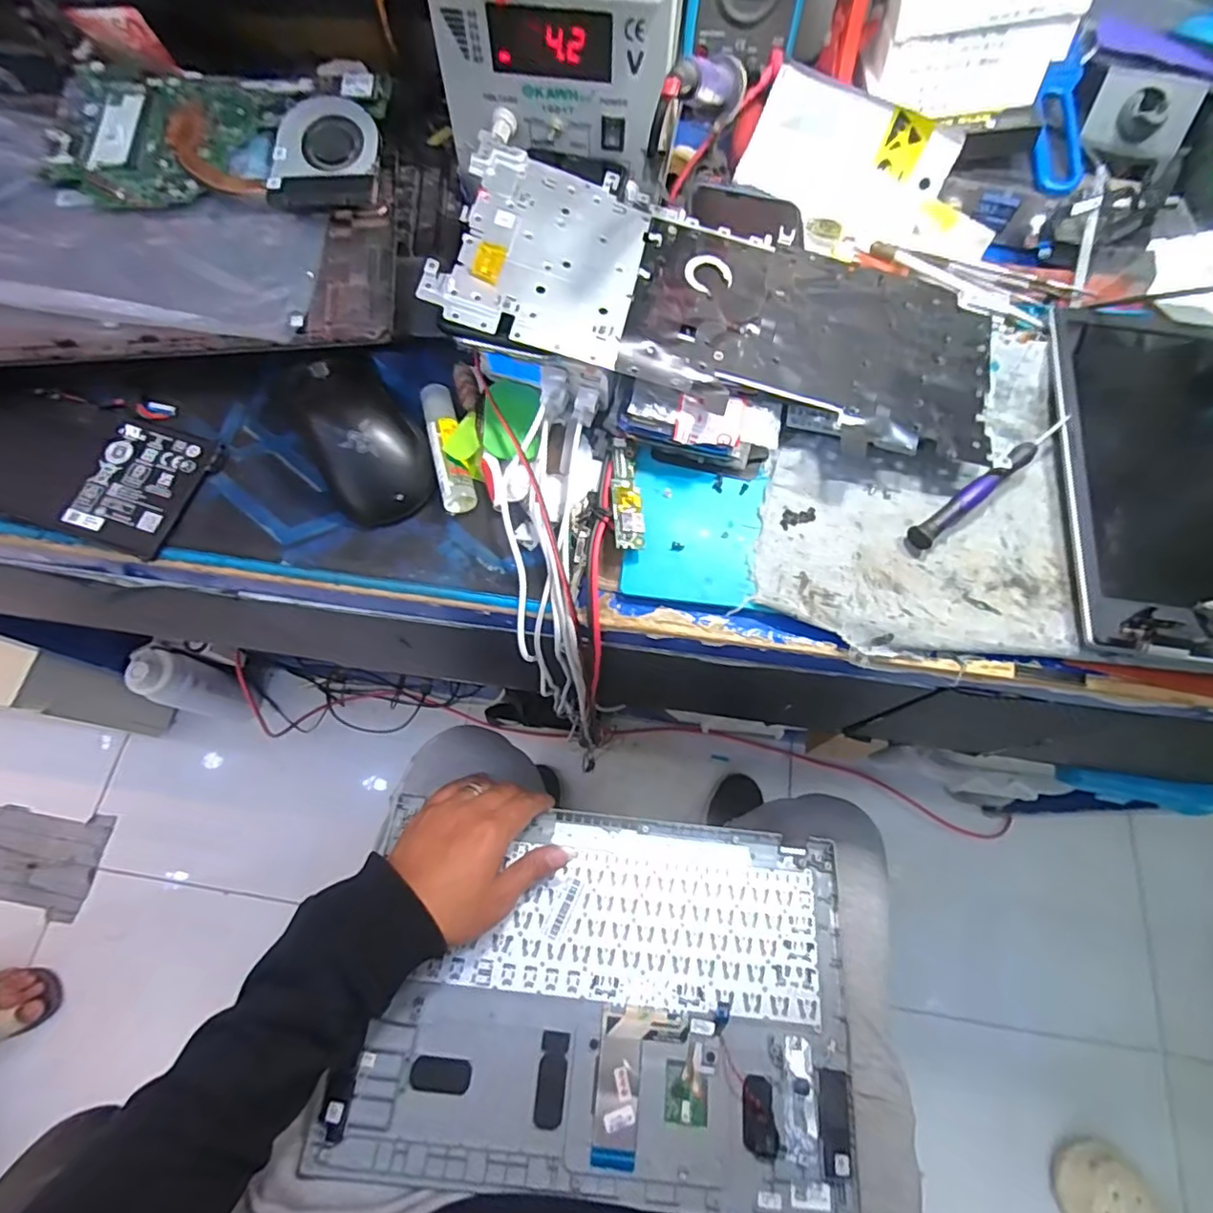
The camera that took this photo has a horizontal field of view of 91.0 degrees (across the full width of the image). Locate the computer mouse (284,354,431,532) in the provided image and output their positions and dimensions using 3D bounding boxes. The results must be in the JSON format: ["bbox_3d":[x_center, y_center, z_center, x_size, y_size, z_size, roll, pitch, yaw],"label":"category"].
[{"bbox_3d":[-0.153,-0.111,0.367,0.060,0.031,0.118,-29,87,-11],"label":"computer mouse"}]

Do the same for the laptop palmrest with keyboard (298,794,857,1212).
[{"bbox_3d":[-0.002,0.284,0.444,0.353,0.009,0.236,6,61,0],"label":"laptop palmrest with keyboard"}]

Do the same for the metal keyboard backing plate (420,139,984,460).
[{"bbox_3d":[0.077,-0.182,0.365,0.337,0.007,0.126,14,71,-4],"label":"metal keyboard backing plate"}]

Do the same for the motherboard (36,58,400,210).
[{"bbox_3d":[-0.268,-0.326,0.413,0.228,0.027,0.126,5,69,1],"label":"motherboard"}]

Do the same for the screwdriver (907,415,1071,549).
[{"bbox_3d":[0.236,-0.078,0.365,0.128,0.021,0.013,-36,74,-13],"label":"screwdriver"}]

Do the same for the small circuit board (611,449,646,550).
[{"bbox_3d":[0.012,-0.067,0.367,0.019,0.013,0.070,-4,69,-2],"label":"small circuit board"}]

